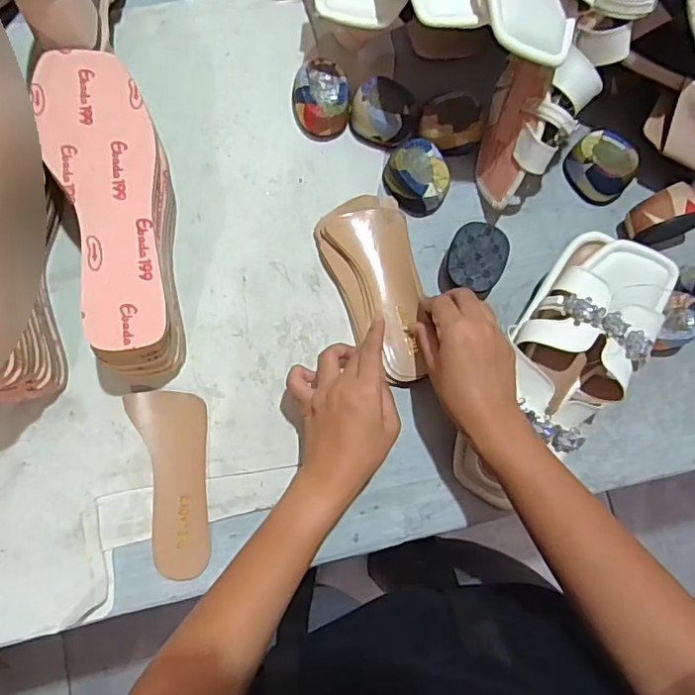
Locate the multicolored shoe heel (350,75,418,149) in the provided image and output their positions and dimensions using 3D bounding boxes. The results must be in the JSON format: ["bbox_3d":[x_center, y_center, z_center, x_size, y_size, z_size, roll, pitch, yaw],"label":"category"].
[{"bbox_3d":[0.034,-0.218,0.510,0.060,0.035,0.045,11,81,-2],"label":"multicolored shoe heel"}]

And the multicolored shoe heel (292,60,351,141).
[{"bbox_3d":[-0.024,-0.226,0.504,0.050,0.040,0.054,-2,82,-4],"label":"multicolored shoe heel"}]

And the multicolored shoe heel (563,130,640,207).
[{"bbox_3d":[0.238,-0.170,0.513,0.048,0.039,0.061,-43,86,-8],"label":"multicolored shoe heel"}]

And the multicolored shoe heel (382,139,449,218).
[{"bbox_3d":[0.065,-0.156,0.505,0.047,0.035,0.058,-34,85,-7],"label":"multicolored shoe heel"}]

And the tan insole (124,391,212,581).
[{"bbox_3d":[-0.146,0.114,0.466,0.060,0.011,0.154,-9,82,-5],"label":"tan insole"}]

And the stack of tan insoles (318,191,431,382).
[{"bbox_3d":[0.028,-0.054,0.484,0.077,0.036,0.171,-16,83,-6],"label":"stack of tan insoles"}]

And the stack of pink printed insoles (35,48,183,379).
[{"bbox_3d":[-0.181,-0.105,0.455,0.086,0.089,0.256,-14,83,-5],"label":"stack of pink printed insoles"}]

